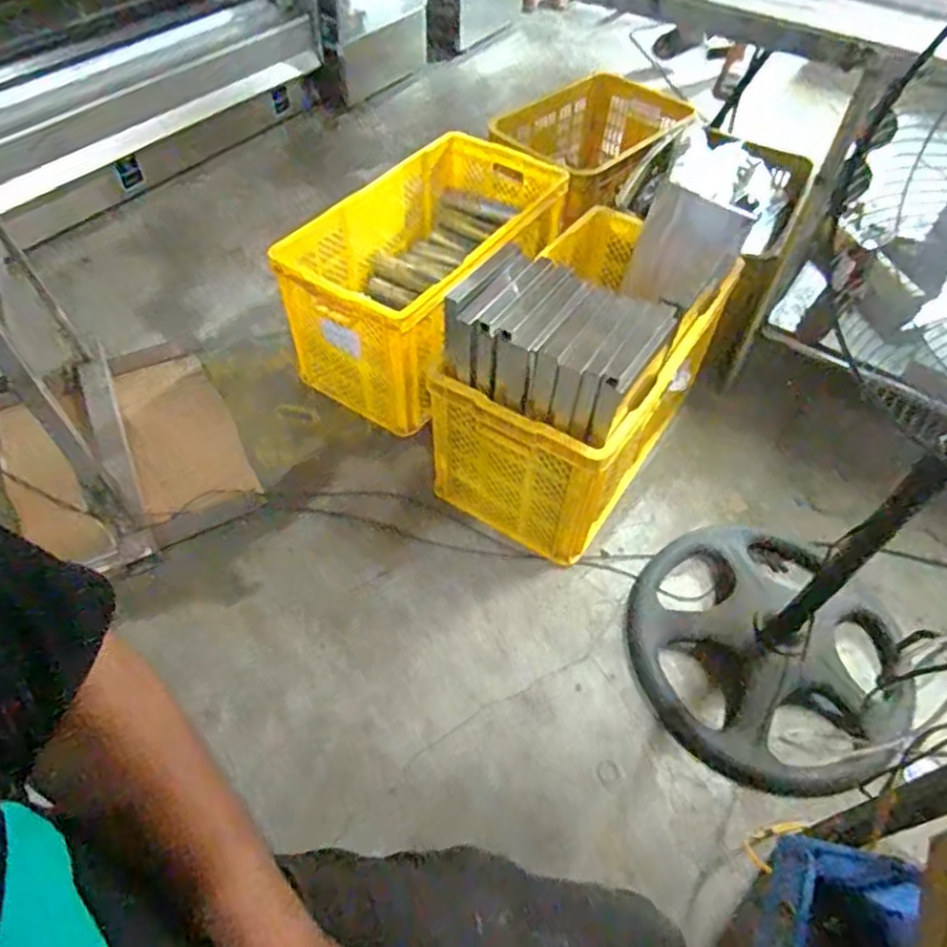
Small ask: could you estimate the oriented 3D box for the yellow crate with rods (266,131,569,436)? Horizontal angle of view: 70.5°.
[{"bbox_3d":[-0.086,-0.471,1.541,0.380,0.312,0.720,27,55,17],"label":"yellow crate with rods"}]

